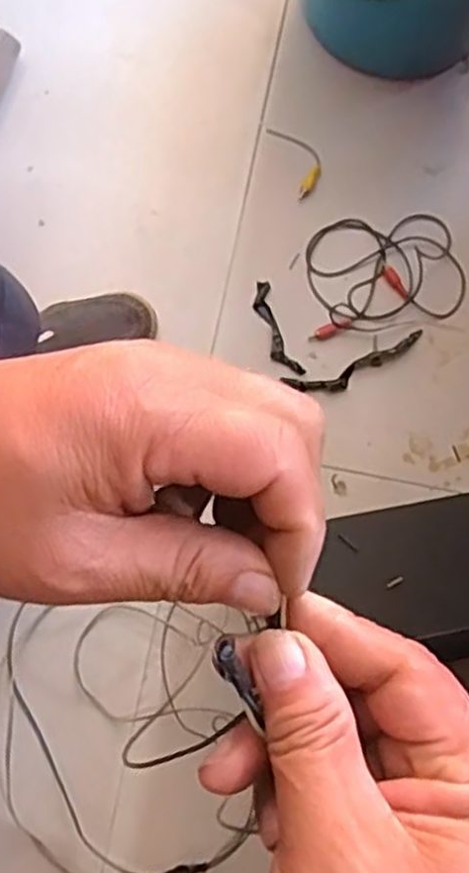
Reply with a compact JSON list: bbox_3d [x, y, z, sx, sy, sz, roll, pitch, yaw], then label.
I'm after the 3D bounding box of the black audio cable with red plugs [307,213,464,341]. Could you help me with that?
[{"bbox_3d":[0.153,-0.176,0.788,0.164,0.027,0.124,-11,77,-1],"label":"black audio cable with red plugs"}]

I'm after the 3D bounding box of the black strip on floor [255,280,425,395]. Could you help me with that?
[{"bbox_3d":[0.092,-0.090,0.776,0.171,0.011,0.099,20,78,5],"label":"black strip on floor"}]

